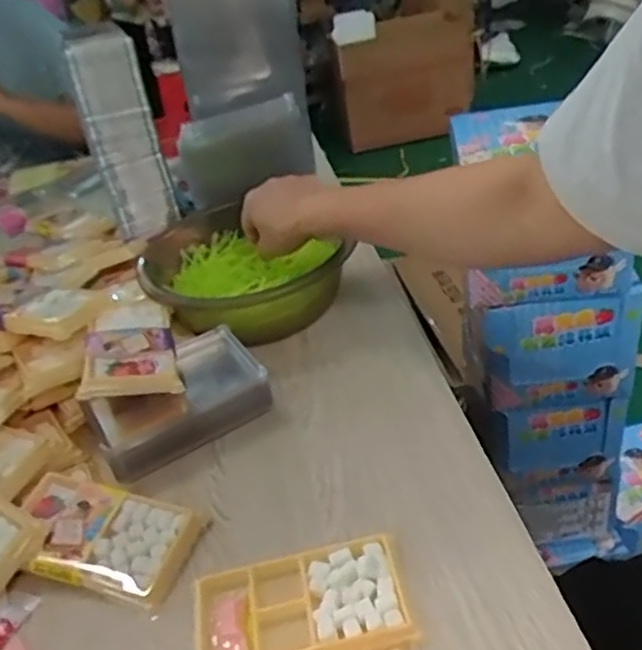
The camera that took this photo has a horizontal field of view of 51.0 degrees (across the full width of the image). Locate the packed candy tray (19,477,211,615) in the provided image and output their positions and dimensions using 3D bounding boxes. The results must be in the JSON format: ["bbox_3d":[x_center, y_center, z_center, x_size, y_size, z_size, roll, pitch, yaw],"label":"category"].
[{"bbox_3d":[-0.155,0.147,0.470,0.132,0.023,0.069,5,37,20],"label":"packed candy tray"}]

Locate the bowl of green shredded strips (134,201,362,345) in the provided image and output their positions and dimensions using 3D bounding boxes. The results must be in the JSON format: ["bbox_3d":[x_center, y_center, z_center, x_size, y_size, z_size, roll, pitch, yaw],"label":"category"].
[{"bbox_3d":[-0.078,-0.054,0.701,0.196,0.078,0.214,-11,34,-8],"label":"bowl of green shredded strips"}]

